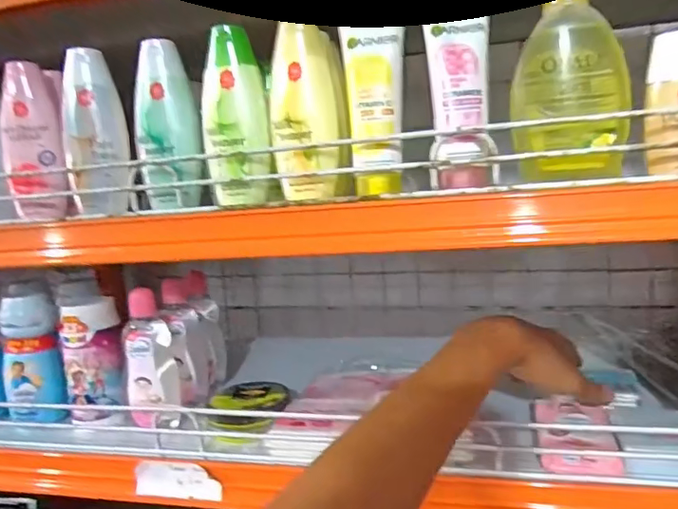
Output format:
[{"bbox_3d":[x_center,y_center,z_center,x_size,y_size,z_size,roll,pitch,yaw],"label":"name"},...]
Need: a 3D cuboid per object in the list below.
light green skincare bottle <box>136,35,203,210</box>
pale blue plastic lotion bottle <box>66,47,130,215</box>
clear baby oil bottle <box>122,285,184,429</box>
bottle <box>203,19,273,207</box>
[{"bbox_3d":[-0.134,-0.102,0.414,0.044,0.126,0.040,-7,8,-19],"label":"light green skincare bottle"},{"bbox_3d":[-0.192,-0.097,0.417,0.043,0.125,0.041,-8,8,-23],"label":"pale blue plastic lotion bottle"},{"bbox_3d":[-0.173,0.096,0.487,0.047,0.127,0.040,-7,8,-19],"label":"clear baby oil bottle"},{"bbox_3d":[-0.076,-0.103,0.396,0.044,0.128,0.036,-6,8,-14],"label":"bottle"}]

